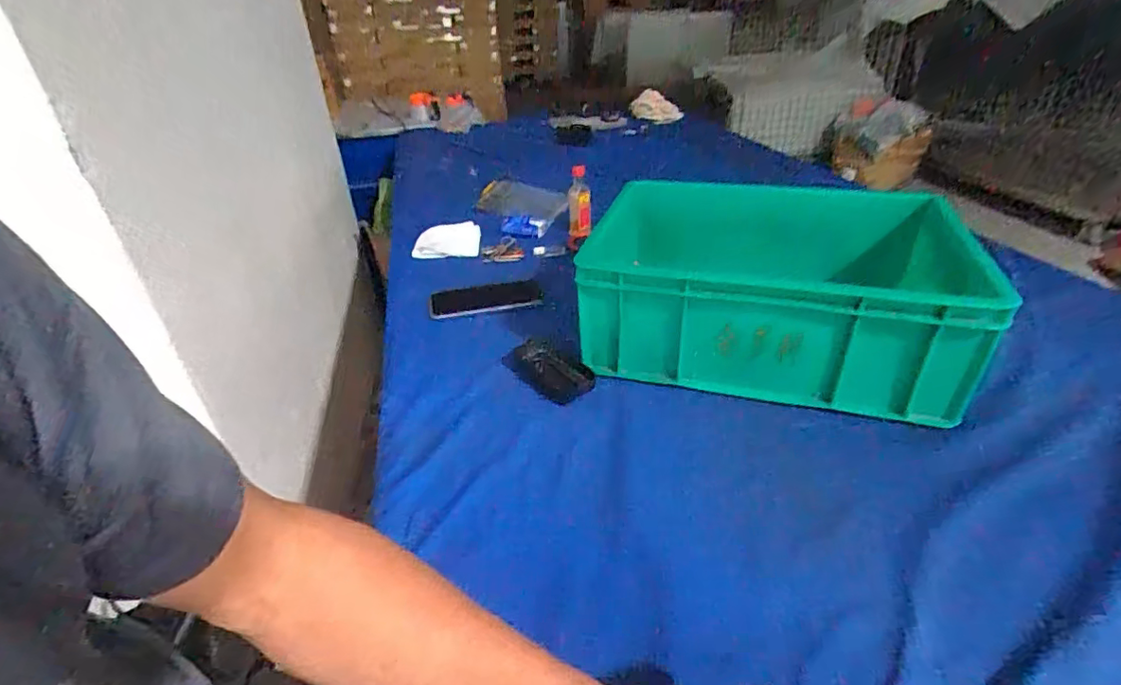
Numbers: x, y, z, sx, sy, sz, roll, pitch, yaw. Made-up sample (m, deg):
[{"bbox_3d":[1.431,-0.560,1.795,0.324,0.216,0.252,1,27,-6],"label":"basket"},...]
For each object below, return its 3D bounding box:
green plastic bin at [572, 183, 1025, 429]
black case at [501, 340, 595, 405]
[{"bbox_3d":[0.259,-0.086,0.674,0.399,0.129,0.311,8,34,16],"label":"green plastic bin"},{"bbox_3d":[-0.016,0.035,0.653,0.112,0.026,0.054,24,41,36],"label":"black case"}]

